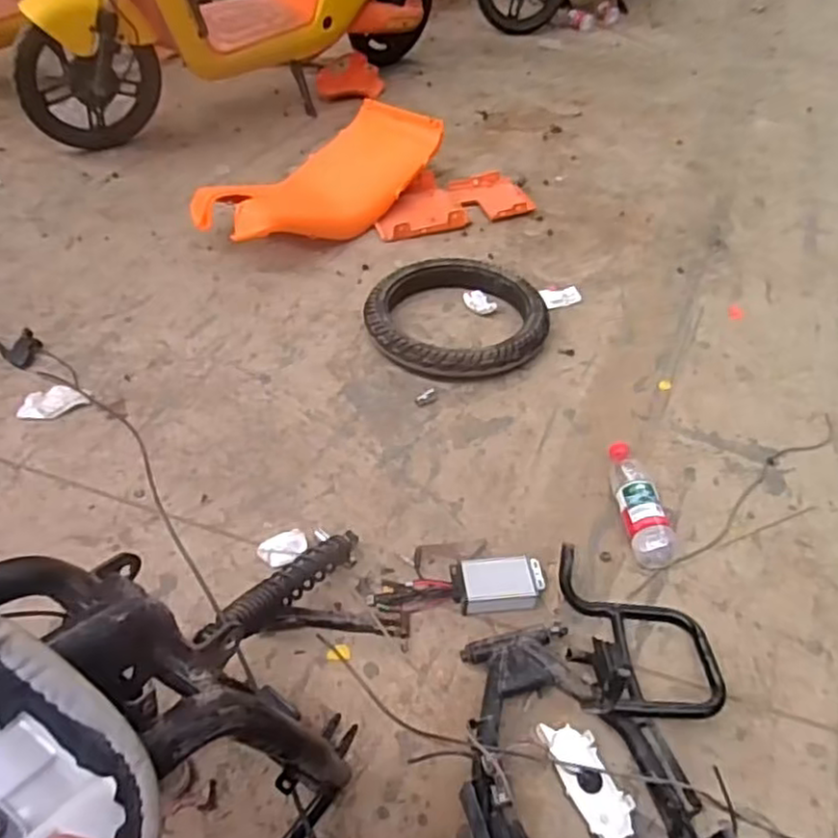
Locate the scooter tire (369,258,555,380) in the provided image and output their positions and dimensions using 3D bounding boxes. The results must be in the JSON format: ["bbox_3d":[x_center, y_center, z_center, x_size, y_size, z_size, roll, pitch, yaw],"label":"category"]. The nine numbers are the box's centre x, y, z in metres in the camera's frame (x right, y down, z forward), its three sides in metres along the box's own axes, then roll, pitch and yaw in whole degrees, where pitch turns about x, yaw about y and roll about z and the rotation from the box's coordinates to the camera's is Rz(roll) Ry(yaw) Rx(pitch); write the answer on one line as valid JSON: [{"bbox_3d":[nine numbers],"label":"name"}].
[{"bbox_3d":[0.070,-0.206,1.384,0.352,0.071,0.313,-4,45,-7],"label":"scooter tire"}]

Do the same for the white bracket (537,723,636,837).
[{"bbox_3d":[0.200,0.420,0.809,0.059,0.025,0.147,-19,49,-21],"label":"white bracket"}]

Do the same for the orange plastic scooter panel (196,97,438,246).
[{"bbox_3d":[-0.222,-0.554,1.668,0.269,0.147,0.590,31,51,25],"label":"orange plastic scooter panel"}]

